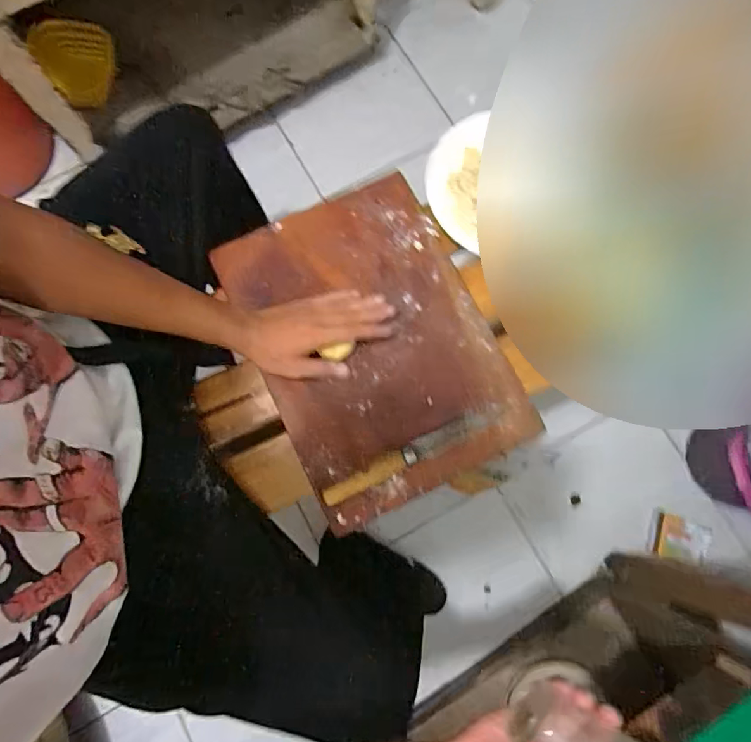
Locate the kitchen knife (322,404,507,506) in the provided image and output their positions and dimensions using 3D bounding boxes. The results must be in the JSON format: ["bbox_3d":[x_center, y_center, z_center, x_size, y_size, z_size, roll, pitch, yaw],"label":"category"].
[{"bbox_3d":[0.049,0.094,0.576,0.236,0.026,0.027,-26,78,-5],"label":"kitchen knife"}]

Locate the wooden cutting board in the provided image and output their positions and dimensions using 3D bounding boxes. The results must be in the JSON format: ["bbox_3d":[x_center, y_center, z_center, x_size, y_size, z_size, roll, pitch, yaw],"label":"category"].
[{"bbox_3d":[-0.004,-0.040,0.624,0.279,0.022,0.396,-26,78,-5],"label":"wooden cutting board"}]

